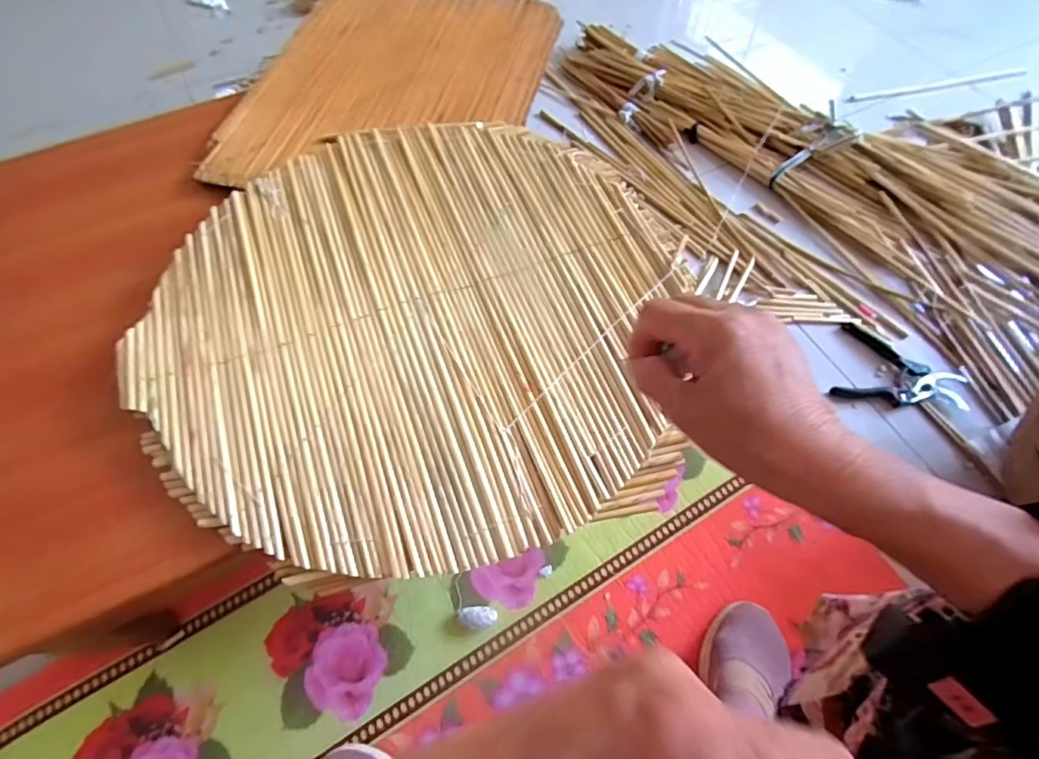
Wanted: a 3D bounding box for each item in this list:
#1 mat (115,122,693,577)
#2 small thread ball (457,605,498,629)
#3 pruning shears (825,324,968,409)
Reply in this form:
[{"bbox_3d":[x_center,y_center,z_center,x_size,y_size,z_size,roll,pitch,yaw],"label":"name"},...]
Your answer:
[{"bbox_3d":[-0.112,-0.079,0.563,0.527,0.029,0.528,0,63,0],"label":"mat"},{"bbox_3d":[-0.052,0.299,0.643,0.049,0.012,0.026,-5,63,-2],"label":"small thread ball"},{"bbox_3d":[0.617,-0.004,0.825,0.194,0.018,0.141,22,66,11],"label":"pruning shears"}]

